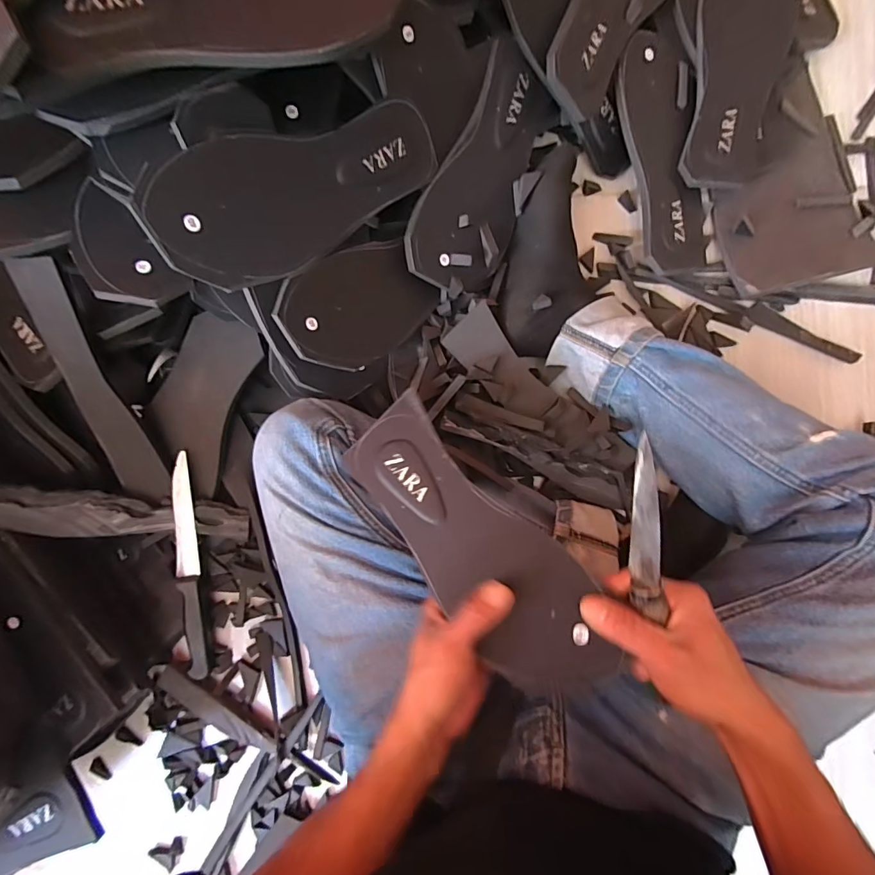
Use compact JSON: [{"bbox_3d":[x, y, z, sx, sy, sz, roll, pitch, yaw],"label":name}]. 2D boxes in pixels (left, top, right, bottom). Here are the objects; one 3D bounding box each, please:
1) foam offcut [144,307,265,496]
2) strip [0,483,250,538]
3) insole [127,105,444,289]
[{"bbox_3d":[-0.258,-0.038,0.461,0.095,0.024,0.190,25,102,3],"label":"foam offcut"},{"bbox_3d":[-0.340,0.082,0.460,0.258,0.028,0.048,8,87,-19],"label":"strip"},{"bbox_3d":[-0.106,-0.207,0.367,0.253,0.011,0.102,-31,126,-24],"label":"insole"}]

